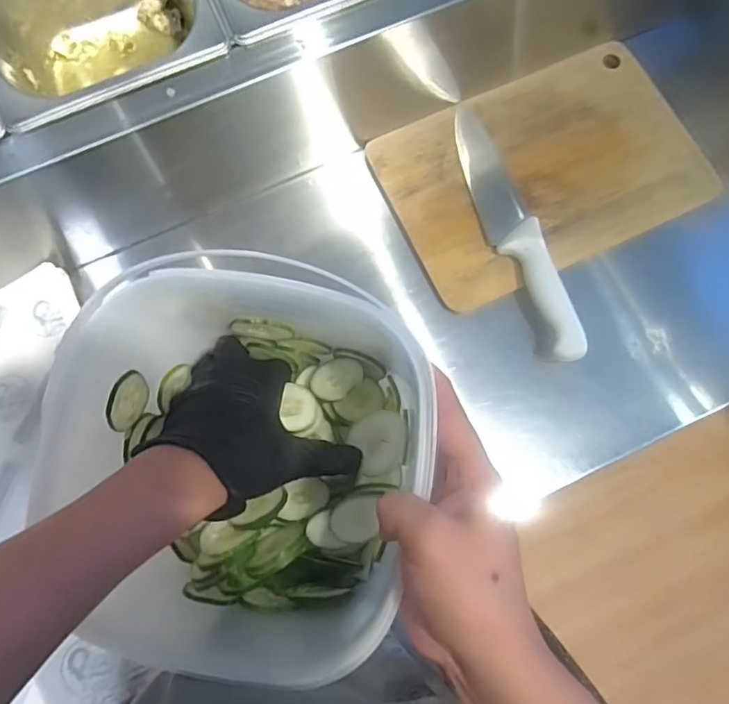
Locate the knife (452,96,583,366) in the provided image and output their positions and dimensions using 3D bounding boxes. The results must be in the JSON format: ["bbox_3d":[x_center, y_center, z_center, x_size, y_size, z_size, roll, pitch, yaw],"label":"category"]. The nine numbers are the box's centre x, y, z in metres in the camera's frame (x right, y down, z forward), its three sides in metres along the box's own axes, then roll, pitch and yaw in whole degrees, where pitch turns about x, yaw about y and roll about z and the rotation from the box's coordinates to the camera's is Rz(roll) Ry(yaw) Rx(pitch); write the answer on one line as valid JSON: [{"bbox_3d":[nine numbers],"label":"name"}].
[{"bbox_3d":[0.141,-0.123,0.521,0.045,0.030,0.279,-19,77,-4],"label":"knife"}]

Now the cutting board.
[{"bbox_3d":[0.174,-0.179,0.540,0.295,0.016,0.198,-23,77,-5],"label":"cutting board"}]

